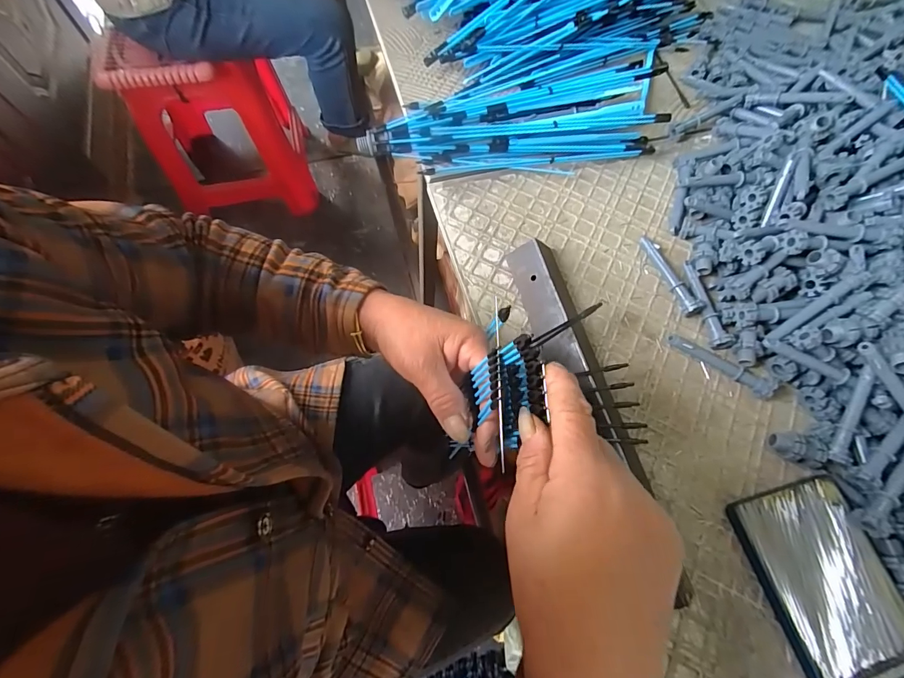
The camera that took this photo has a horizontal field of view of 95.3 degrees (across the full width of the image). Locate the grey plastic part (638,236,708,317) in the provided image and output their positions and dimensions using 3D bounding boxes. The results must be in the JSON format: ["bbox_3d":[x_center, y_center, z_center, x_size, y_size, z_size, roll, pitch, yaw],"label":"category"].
[{"bbox_3d":[0.216,-0.065,0.411,0.020,0.019,0.094,-20,71,-10],"label":"grey plastic part"}]

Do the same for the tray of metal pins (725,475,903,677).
[{"bbox_3d":[0.290,0.183,0.321,0.101,0.008,0.128,-13,70,-8],"label":"tray of metal pins"}]

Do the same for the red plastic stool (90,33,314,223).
[{"bbox_3d":[-0.635,-0.643,1.158,0.364,0.477,0.373,-7,69,-5],"label":"red plastic stool"}]

